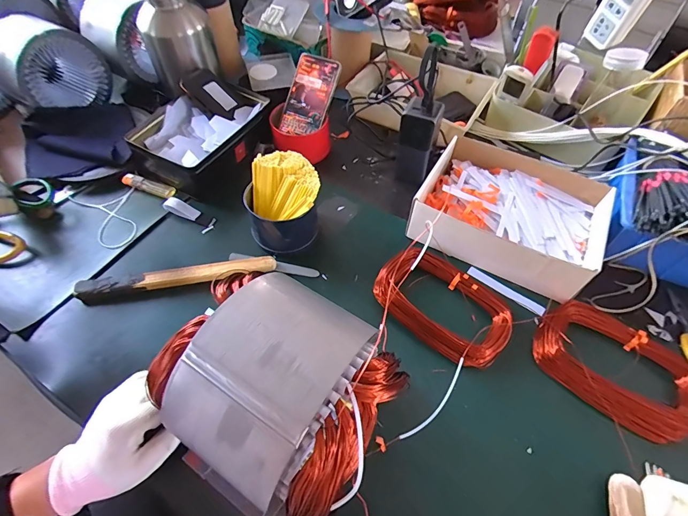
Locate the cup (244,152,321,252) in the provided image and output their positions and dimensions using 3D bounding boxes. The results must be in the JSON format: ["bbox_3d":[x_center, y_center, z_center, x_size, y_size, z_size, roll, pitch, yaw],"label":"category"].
[{"bbox_3d":[-0.087,-0.079,0.530,0.102,0.098,0.100,0,56,0],"label":"cup"}]

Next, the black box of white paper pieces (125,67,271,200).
[{"bbox_3d":[-0.235,-0.222,0.632,0.148,0.073,0.227,24,59,15],"label":"black box of white paper pieces"}]

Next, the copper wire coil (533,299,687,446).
[{"bbox_3d":[0.323,0.126,0.434,0.124,0.022,0.174,-35,63,-21],"label":"copper wire coil"}]

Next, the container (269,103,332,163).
[{"bbox_3d":[-0.076,-0.214,0.651,0.099,0.064,0.094,0,56,0],"label":"container"}]

